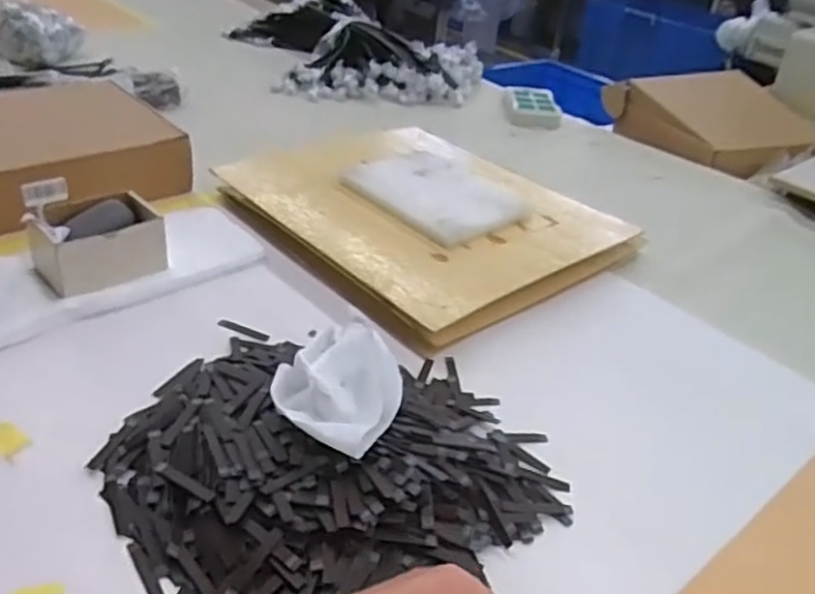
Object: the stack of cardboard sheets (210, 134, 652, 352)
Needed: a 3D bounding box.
[{"bbox_3d":[0.020,-0.123,0.968,0.383,0.030,0.444,-25,46,-35],"label":"stack of cardboard sheets"}]

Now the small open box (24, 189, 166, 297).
[{"bbox_3d":[-0.344,-0.065,0.806,0.128,0.059,0.089,-22,45,-35],"label":"small open box"}]

